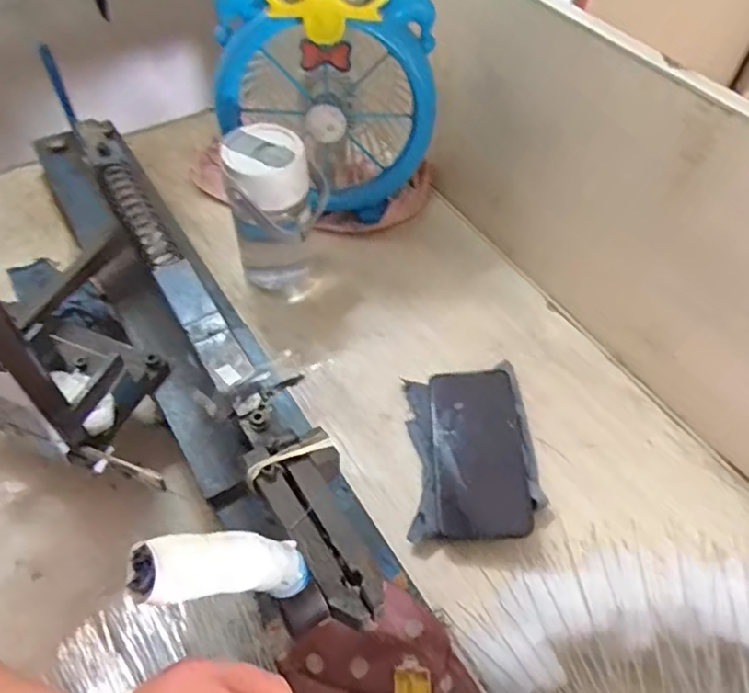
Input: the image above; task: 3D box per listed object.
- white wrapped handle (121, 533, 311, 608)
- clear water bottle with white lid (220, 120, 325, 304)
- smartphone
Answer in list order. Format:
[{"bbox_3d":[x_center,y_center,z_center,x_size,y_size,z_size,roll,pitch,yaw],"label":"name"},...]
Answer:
[{"bbox_3d":[-0.064,0.100,0.273,0.021,0.099,0.025,-39,55,18],"label":"white wrapped handle"},{"bbox_3d":[-0.102,-0.131,0.618,0.086,0.159,0.081,24,55,14],"label":"clear water bottle with white lid"},{"bbox_3d":[0.092,0.090,0.537,0.075,0.009,0.158,-10,52,12],"label":"smartphone"}]

